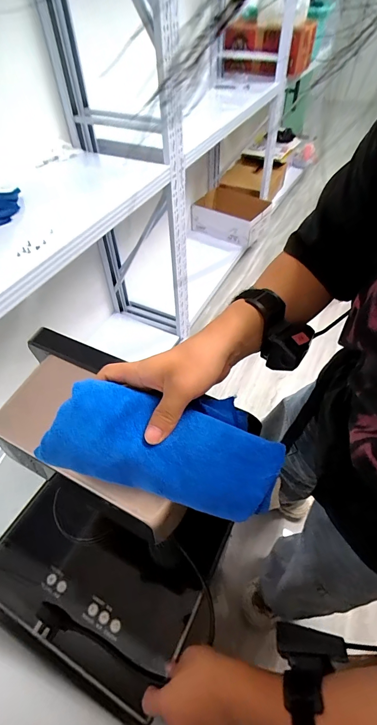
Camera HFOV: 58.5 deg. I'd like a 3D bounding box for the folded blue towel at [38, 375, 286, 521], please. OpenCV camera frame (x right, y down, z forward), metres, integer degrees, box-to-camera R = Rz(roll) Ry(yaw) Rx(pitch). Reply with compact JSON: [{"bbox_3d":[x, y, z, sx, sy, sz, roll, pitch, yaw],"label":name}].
[{"bbox_3d":[-0.020,0.067,0.304,0.192,0.053,0.098,14,54,-4],"label":"folded blue towel"}]

